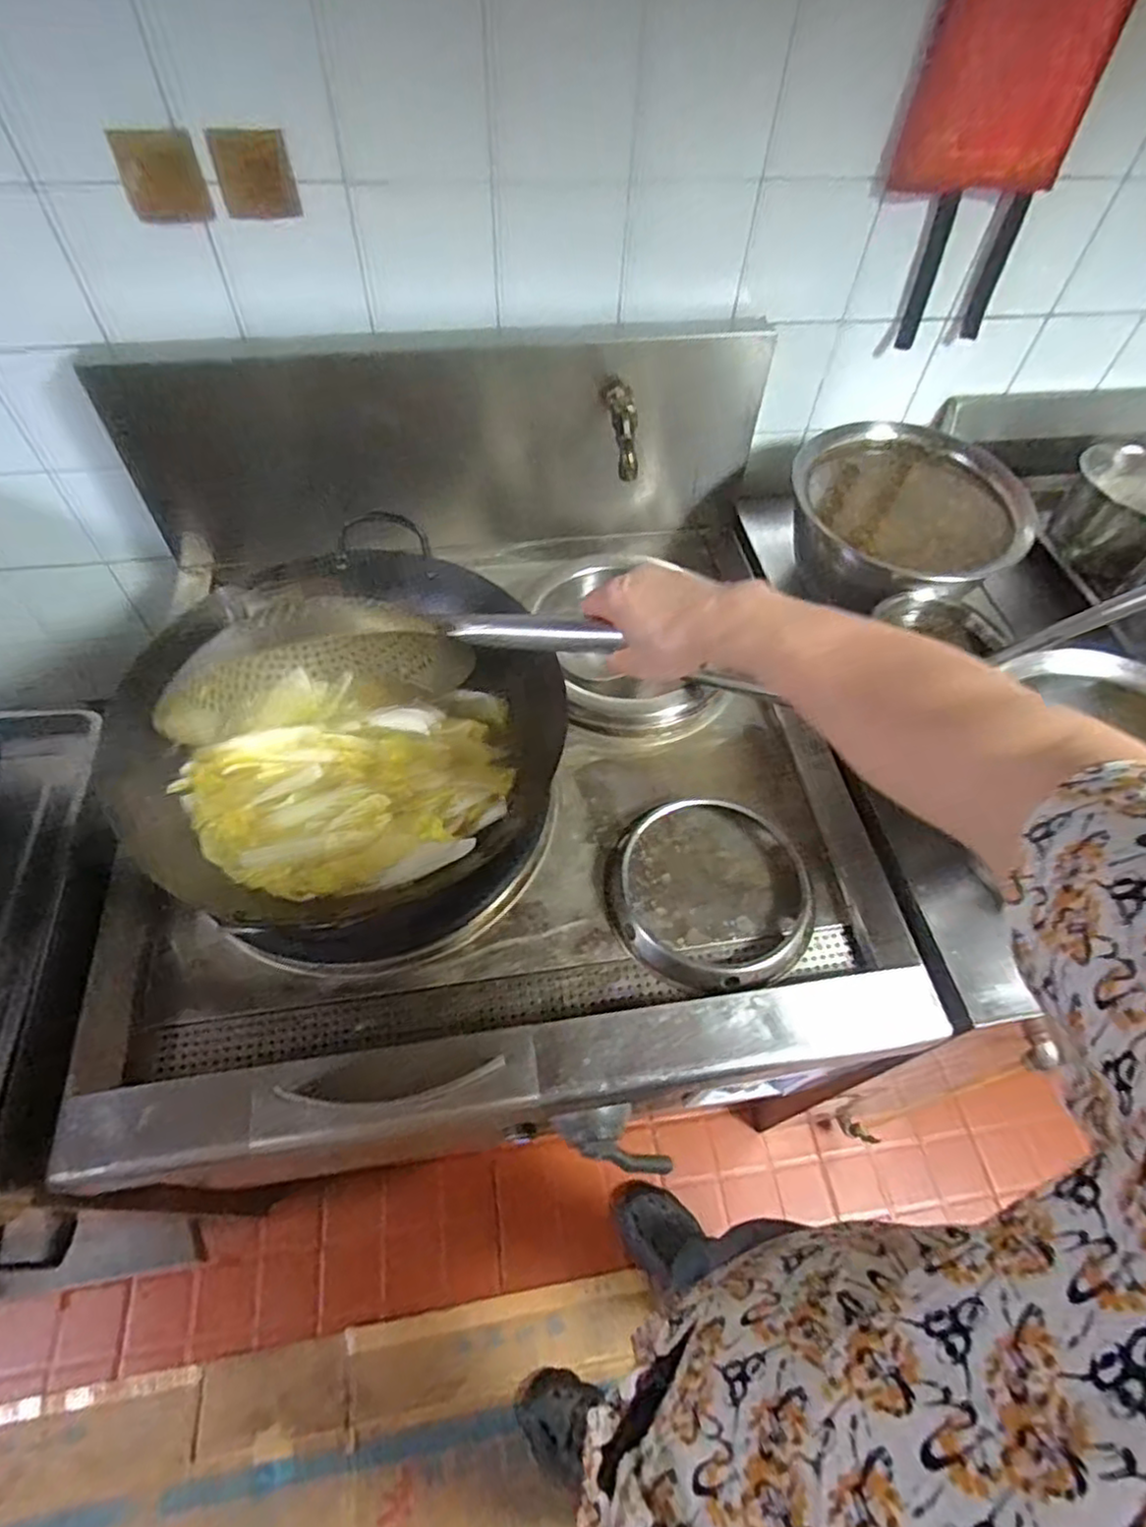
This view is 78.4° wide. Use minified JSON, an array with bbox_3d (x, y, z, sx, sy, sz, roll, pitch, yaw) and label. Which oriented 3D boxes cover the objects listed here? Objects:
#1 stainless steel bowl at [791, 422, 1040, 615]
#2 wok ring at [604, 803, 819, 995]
[{"bbox_3d":[0.413,-0.308,0.881,0.236,0.138,0.251,2,55,-3],"label":"stainless steel bowl"},{"bbox_3d":[0.146,0.132,0.749,0.226,0.041,0.205,27,58,14],"label":"wok ring"}]

